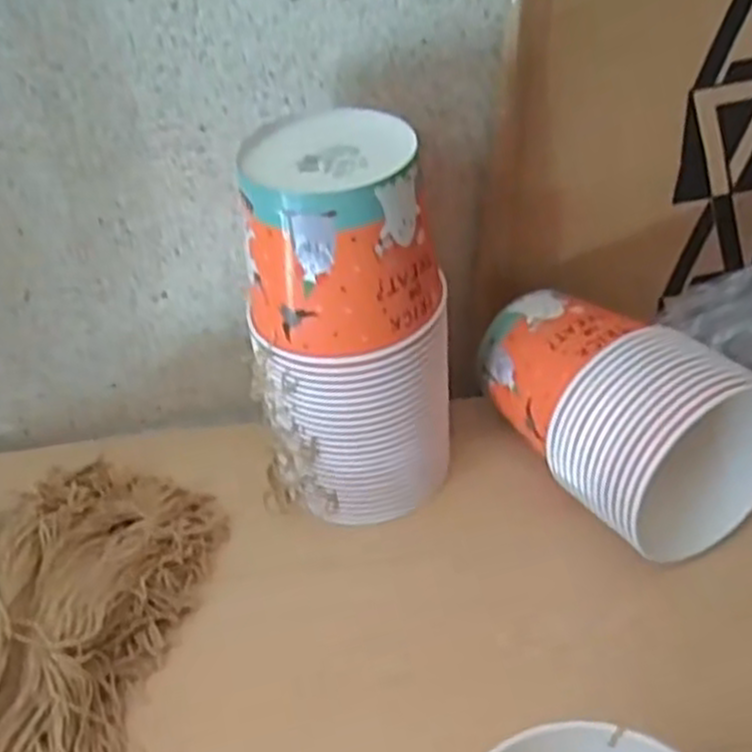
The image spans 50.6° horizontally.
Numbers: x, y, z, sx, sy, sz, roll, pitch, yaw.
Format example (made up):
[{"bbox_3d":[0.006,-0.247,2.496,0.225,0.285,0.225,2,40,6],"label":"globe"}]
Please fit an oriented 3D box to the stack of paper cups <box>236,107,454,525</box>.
[{"bbox_3d":[-0.018,-0.028,0.663,0.130,0.333,0.144,20,47,28],"label":"stack of paper cups"}]

